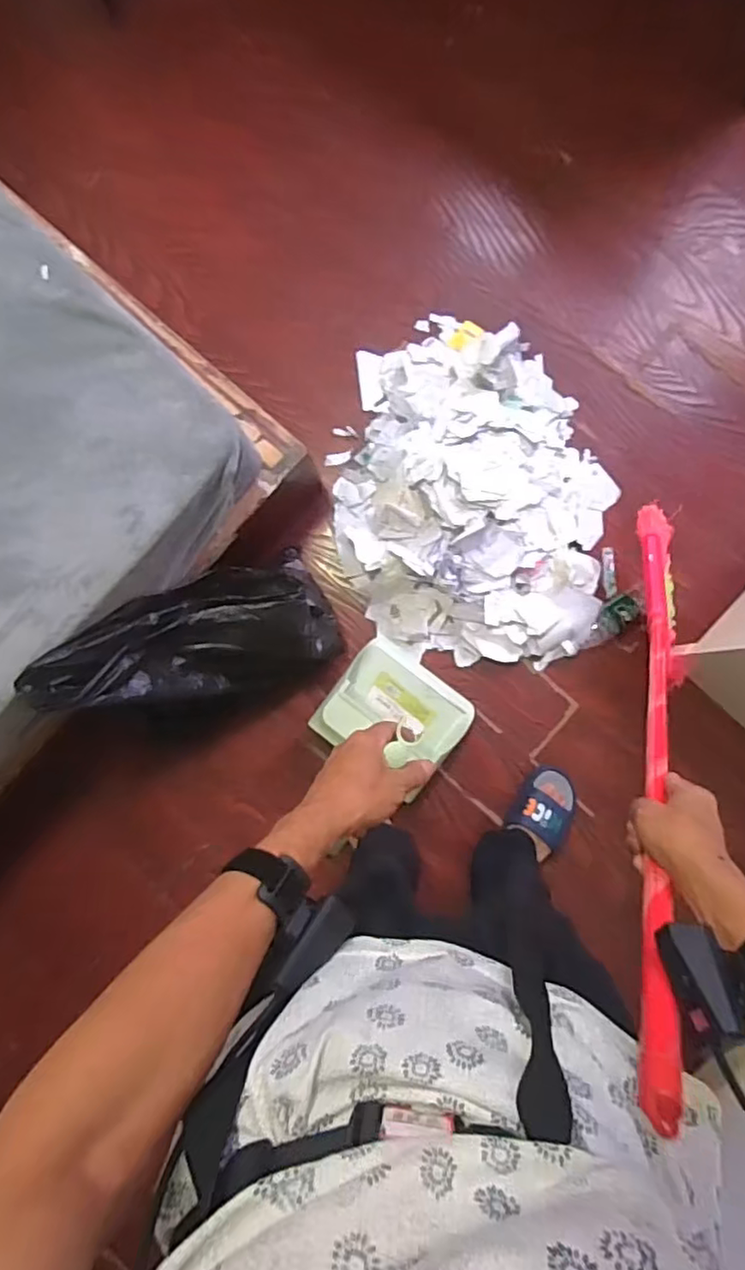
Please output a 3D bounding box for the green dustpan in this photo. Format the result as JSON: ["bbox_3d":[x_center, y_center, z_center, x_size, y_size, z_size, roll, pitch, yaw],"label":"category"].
[{"bbox_3d":[0.046,0.165,1.289,0.269,0.083,0.233,36,86,5],"label":"green dustpan"}]

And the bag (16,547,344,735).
[{"bbox_3d":[-0.310,0.035,1.162,0.459,0.424,0.249,-32,86,2],"label":"bag"}]

